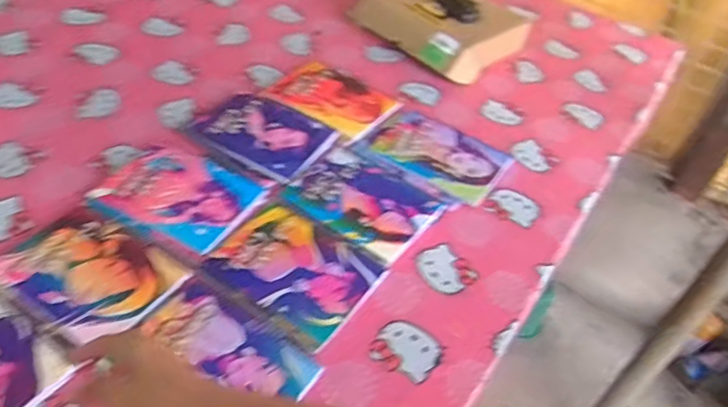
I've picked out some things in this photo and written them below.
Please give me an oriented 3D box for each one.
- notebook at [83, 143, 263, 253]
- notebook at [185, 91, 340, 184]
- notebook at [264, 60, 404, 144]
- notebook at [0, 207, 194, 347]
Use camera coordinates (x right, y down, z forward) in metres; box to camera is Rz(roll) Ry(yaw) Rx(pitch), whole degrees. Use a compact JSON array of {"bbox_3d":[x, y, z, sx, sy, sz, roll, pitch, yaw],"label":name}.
[{"bbox_3d":[-0.259,-0.014,0.848,0.204,0.010,0.158,24,46,16],"label":"notebook"},{"bbox_3d":[-0.163,-0.113,0.955,0.207,0.015,0.145,28,48,20],"label":"notebook"},{"bbox_3d":[-0.051,-0.189,1.056,0.217,0.016,0.175,32,46,25],"label":"notebook"},{"bbox_3d":[-0.338,0.083,0.733,0.199,0.007,0.152,27,47,19],"label":"notebook"}]

